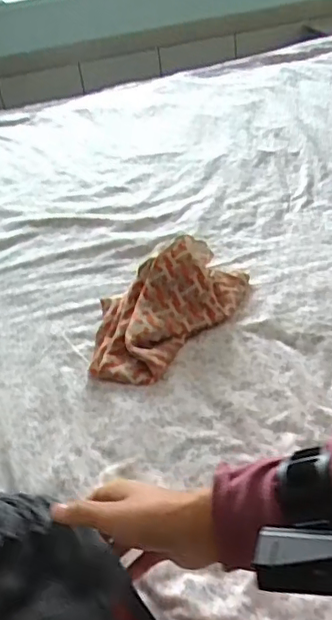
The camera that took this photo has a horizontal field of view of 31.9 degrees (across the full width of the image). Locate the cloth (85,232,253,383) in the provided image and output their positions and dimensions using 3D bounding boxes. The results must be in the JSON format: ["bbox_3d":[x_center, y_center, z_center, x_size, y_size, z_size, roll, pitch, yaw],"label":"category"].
[{"bbox_3d":[0.000,-0.015,0.759,0.131,0.074,0.270,28,49,36],"label":"cloth"}]

